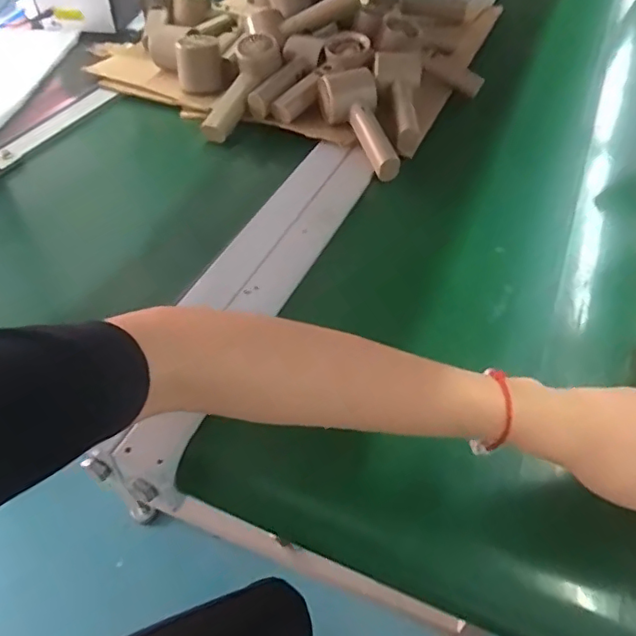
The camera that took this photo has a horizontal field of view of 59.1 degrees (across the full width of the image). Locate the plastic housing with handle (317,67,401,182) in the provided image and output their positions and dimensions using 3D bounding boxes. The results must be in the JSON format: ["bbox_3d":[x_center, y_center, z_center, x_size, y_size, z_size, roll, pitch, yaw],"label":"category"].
[{"bbox_3d":[0.057,-0.226,0.659,0.060,0.050,0.155,-21,72,-20],"label":"plastic housing with handle"}]

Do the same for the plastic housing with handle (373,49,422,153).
[{"bbox_3d":[0.103,-0.268,0.682,0.061,0.039,0.152,-2,61,-3],"label":"plastic housing with handle"}]

